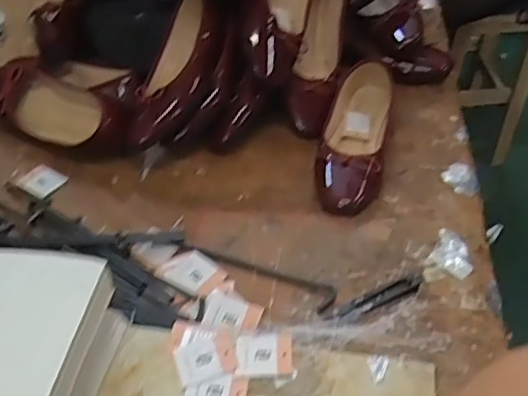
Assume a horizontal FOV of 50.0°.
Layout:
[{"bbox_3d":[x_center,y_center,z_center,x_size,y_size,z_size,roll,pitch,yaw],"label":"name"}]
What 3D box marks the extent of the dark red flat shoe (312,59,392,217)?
[{"bbox_3d":[0.111,-0.078,0.694,0.078,0.054,0.236,8,48,10],"label":"dark red flat shoe"}]

